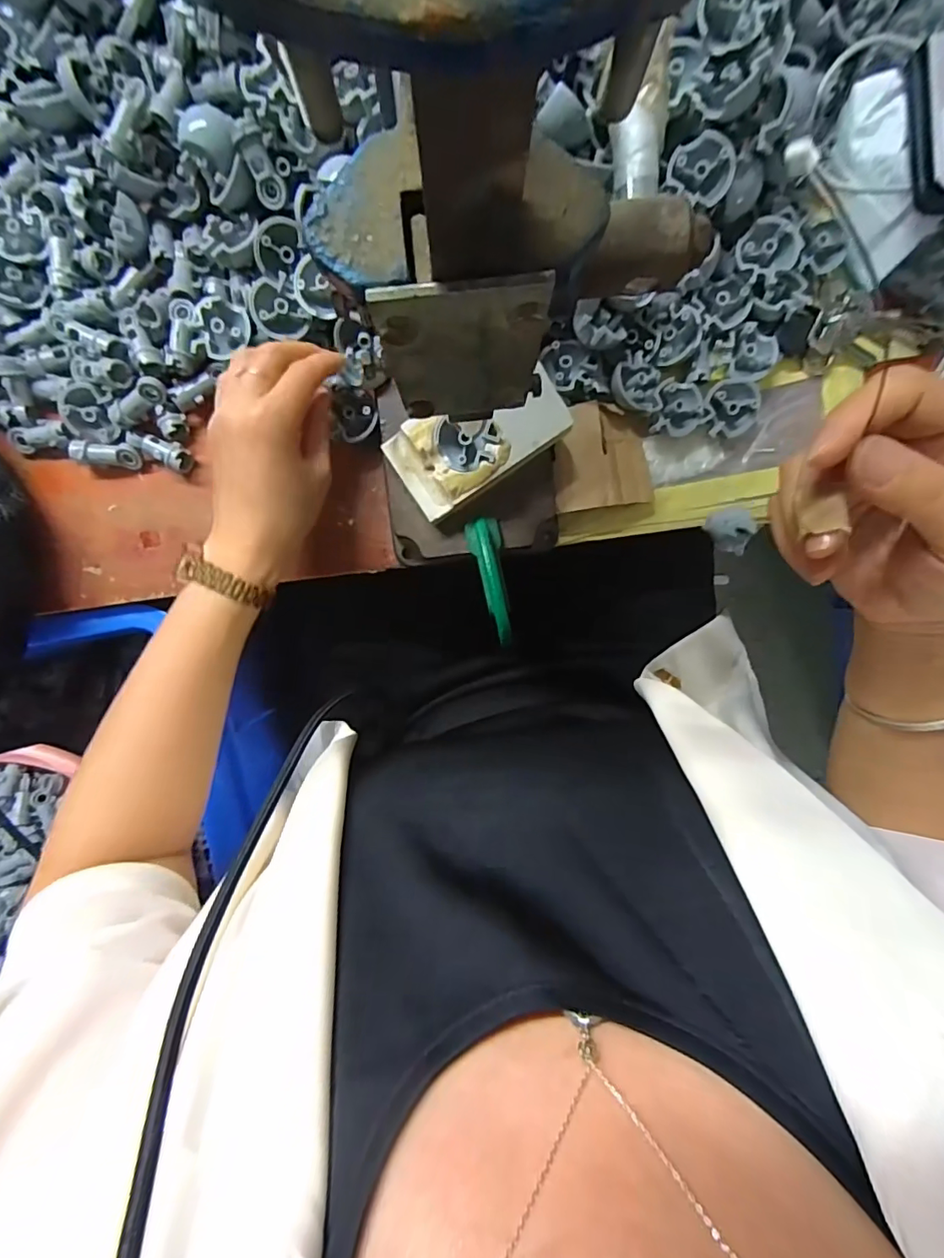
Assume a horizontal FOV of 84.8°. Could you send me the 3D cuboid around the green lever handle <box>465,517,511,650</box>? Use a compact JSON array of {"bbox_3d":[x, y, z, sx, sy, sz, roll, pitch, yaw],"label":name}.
[{"bbox_3d":[0.011,-0.031,0.335,0.023,0.023,0.082,-6,93,0],"label":"green lever handle"}]

